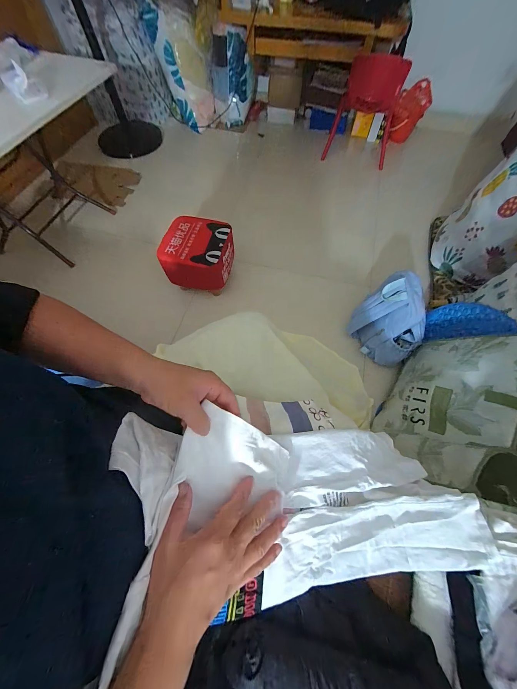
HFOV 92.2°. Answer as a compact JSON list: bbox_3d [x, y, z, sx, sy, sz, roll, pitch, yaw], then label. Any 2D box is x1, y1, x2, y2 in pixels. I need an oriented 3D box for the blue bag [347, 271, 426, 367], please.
[{"bbox_3d":[0.483,-0.081,0.909,0.175,0.266,0.251,-22,66,-10],"label":"blue bag"}]

